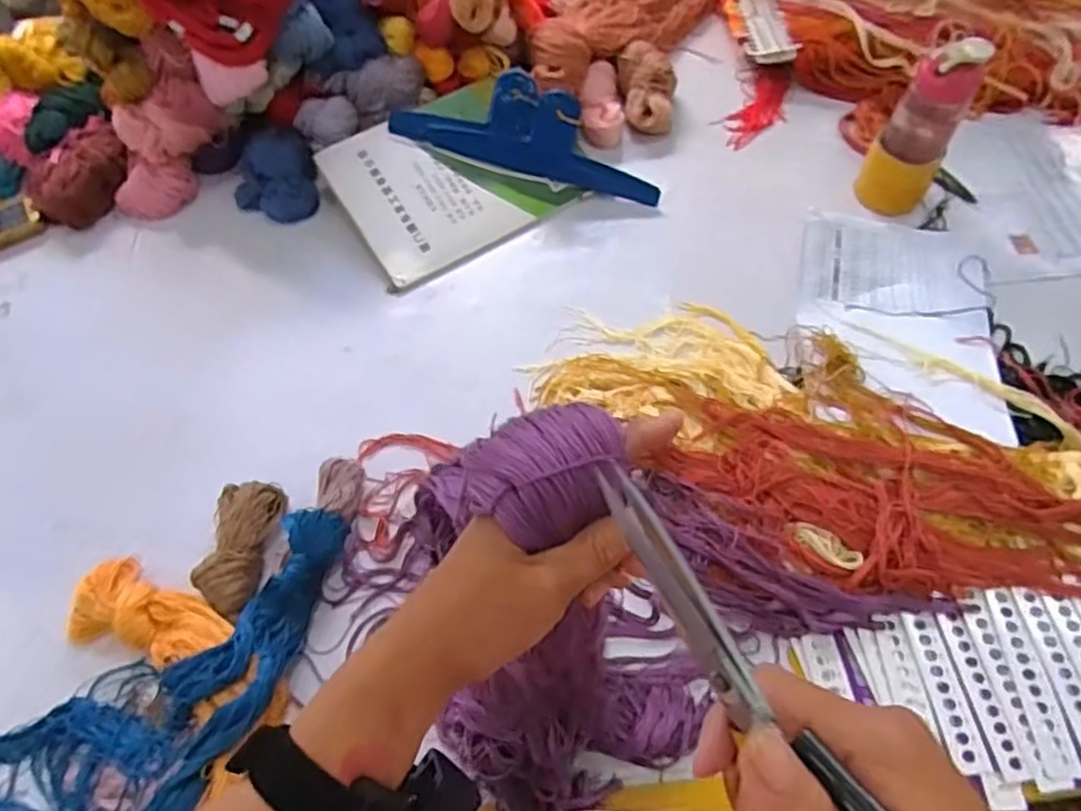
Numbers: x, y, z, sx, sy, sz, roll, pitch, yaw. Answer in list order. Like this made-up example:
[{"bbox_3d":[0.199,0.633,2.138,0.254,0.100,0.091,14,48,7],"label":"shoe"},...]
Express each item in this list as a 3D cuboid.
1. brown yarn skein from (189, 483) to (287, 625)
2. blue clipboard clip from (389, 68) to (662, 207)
[{"bbox_3d":[-0.286,0.136,0.666,0.060,0.042,0.131,4,60,4],"label":"brown yarn skein"},{"bbox_3d":[-0.011,-0.345,0.882,0.338,0.108,0.042,13,24,0],"label":"blue clipboard clip"}]

